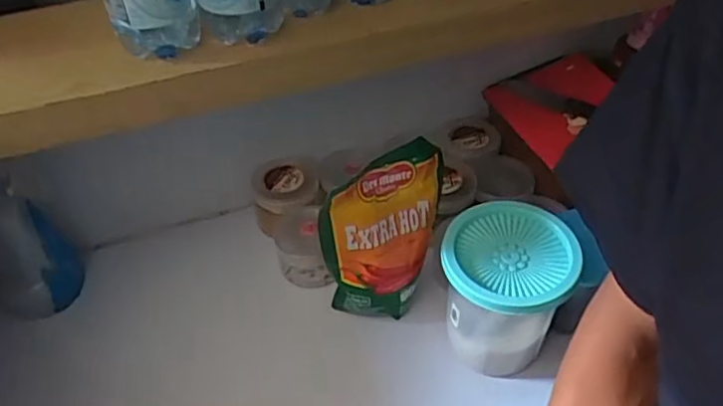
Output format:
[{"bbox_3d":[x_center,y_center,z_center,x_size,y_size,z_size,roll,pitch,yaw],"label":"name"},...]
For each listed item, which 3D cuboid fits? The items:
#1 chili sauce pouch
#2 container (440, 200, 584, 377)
[{"bbox_3d":[0.023,0.037,0.661,0.129,0.224,0.034,-11,44,-10],"label":"chili sauce pouch"},{"bbox_3d":[0.150,0.096,0.660,0.125,0.147,0.127,-1,44,1],"label":"container"}]

